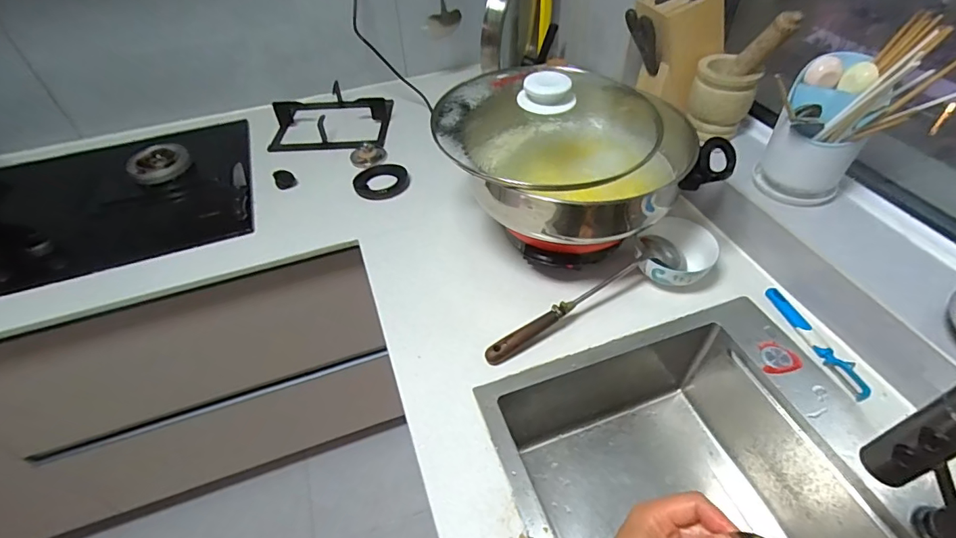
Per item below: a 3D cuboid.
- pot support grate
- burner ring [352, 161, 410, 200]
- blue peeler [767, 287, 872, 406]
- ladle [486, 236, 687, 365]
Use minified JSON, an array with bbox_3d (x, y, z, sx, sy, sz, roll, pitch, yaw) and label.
[{"bbox_3d":[-0.354,-0.368,1.130,0.276,0.049,0.226,-2,46,1],"label":"pot support grate"},{"bbox_3d":[-0.203,-0.186,0.977,0.113,0.010,0.121,-2,46,2],"label":"burner ring"},{"bbox_3d":[0.479,0.099,0.659,0.036,0.014,0.193,-8,46,-5],"label":"blue peeler"},{"bbox_3d":[0.170,0.052,0.689,0.345,0.066,0.078,-28,51,-22],"label":"ladle"}]

